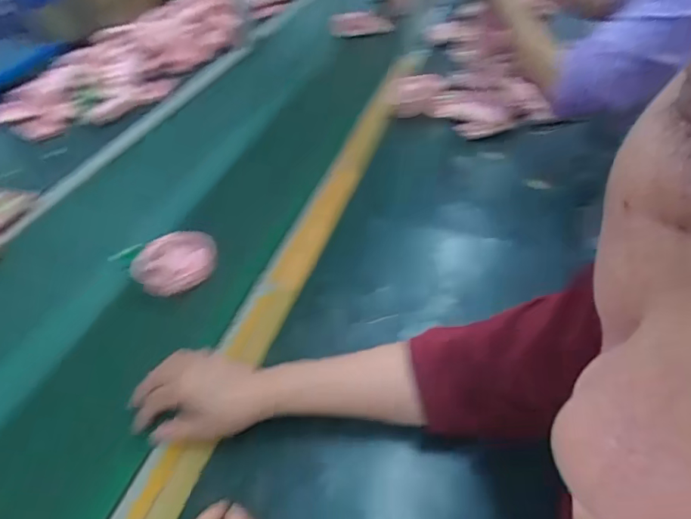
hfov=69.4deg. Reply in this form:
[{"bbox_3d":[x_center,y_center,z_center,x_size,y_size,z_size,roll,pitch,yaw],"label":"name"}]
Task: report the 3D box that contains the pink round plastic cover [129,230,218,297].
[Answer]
[{"bbox_3d":[-0.223,0.001,0.658,0.105,0.029,0.087,-29,47,-25],"label":"pink round plastic cover"}]

